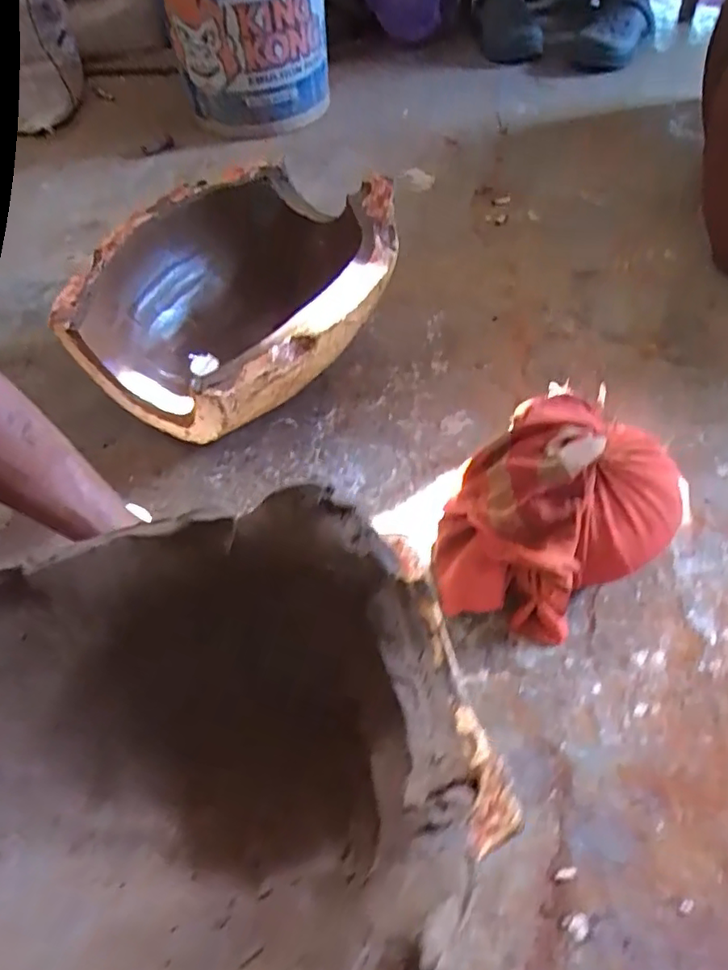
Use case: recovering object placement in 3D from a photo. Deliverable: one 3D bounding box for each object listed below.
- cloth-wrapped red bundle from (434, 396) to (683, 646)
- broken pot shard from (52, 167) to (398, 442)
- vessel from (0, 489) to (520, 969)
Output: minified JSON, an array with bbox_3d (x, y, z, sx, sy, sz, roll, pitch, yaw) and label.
[{"bbox_3d":[0.159,0.018,0.515,0.212,0.120,0.165,-38,59,-21],"label":"cloth-wrapped red bundle"},{"bbox_3d":[-0.129,-0.207,0.668,0.303,0.119,0.332,23,59,21],"label":"broken pot shard"},{"bbox_3d":[-0.101,0.165,0.348,0.331,0.156,0.269,-16,54,-8],"label":"vessel"}]

